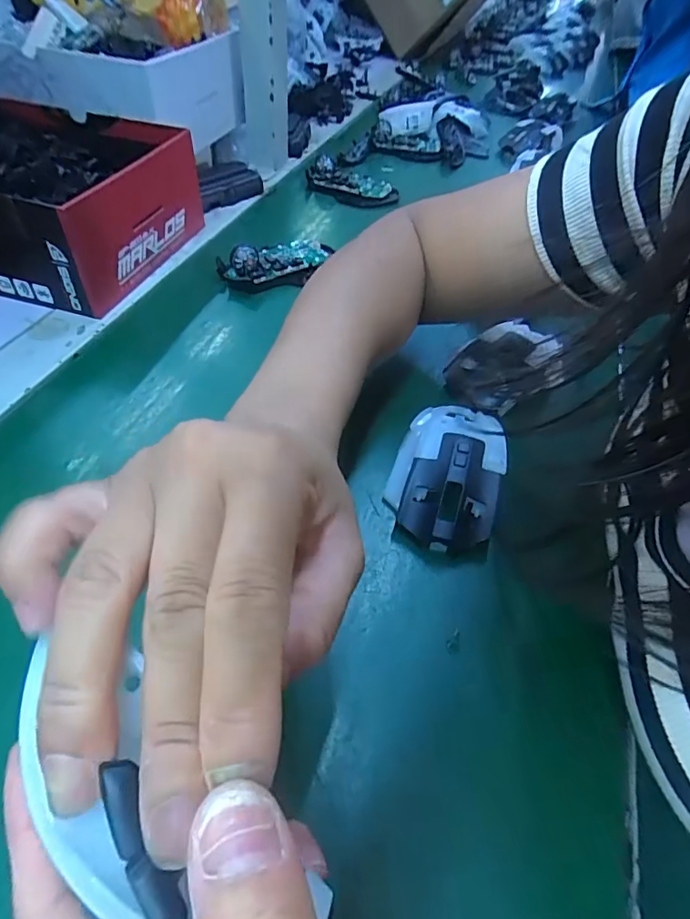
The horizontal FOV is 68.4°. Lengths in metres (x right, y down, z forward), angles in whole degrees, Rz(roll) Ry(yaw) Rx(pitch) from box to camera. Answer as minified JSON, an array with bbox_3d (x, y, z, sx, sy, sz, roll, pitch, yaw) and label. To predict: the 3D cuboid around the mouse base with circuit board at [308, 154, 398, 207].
[{"bbox_3d":[0.005,-0.327,0.596,0.111,0.026,0.053,32,53,20],"label":"mouse base with circuit board"}]

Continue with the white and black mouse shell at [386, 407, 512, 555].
[{"bbox_3d":[0.064,0.001,0.314,0.062,0.040,0.106,14,49,6],"label":"white and black mouse shell"}]

